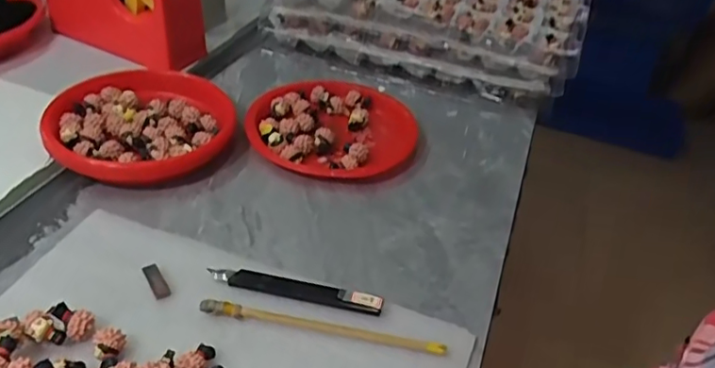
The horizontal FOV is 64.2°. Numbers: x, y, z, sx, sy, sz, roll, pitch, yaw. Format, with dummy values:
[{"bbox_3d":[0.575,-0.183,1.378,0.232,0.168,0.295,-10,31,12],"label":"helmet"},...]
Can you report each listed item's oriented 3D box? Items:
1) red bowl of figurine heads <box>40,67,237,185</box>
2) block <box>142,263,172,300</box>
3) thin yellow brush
[{"bbox_3d":[-0.217,-0.064,0.592,0.170,0.041,0.181,3,35,-2],"label":"red bowl of figurine heads"},{"bbox_3d":[-0.156,0.075,0.443,0.011,0.006,0.035,-18,41,-29],"label":"block"},{"bbox_3d":[-0.025,0.103,0.419,0.180,0.008,0.012,9,36,5],"label":"thin yellow brush"}]

